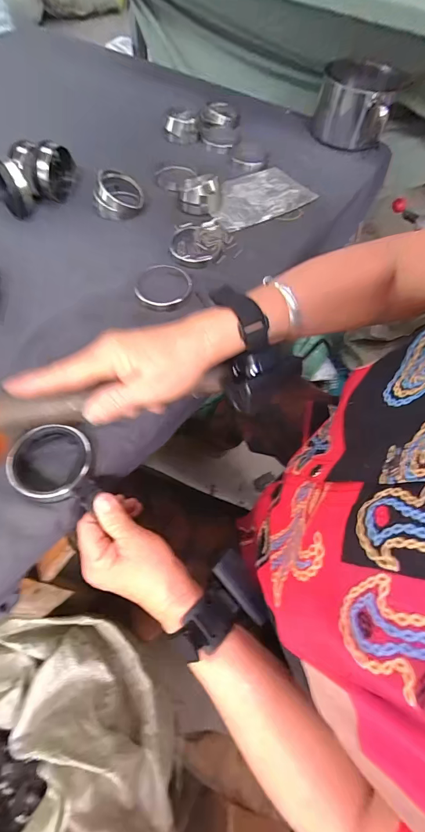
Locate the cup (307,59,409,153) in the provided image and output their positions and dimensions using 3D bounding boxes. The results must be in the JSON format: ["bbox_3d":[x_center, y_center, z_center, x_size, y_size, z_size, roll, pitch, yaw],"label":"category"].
[{"bbox_3d":[0.268,-0.587,0.678,0.135,0.093,0.154,13,61,4],"label":"cup"}]

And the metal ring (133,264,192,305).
[{"bbox_3d":[-0.063,-0.170,0.464,0.074,0.014,0.071,1,60,-2],"label":"metal ring"}]

